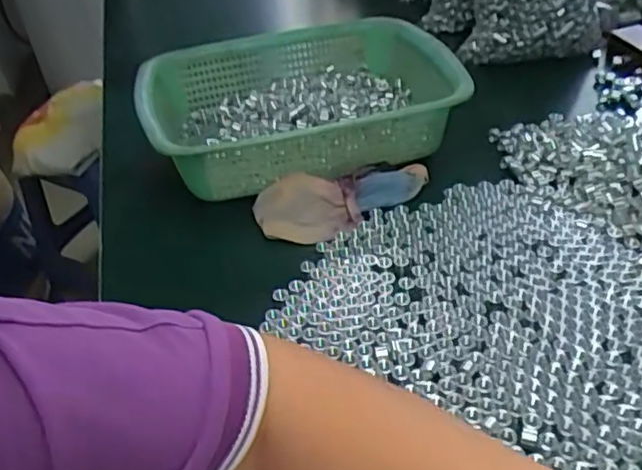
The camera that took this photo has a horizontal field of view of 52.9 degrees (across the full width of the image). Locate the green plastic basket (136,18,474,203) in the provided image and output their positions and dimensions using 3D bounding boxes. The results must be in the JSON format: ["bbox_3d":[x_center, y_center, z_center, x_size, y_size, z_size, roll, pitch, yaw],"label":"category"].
[{"bbox_3d":[-0.019,-0.127,0.641,0.296,0.081,0.222,-11,40,-7],"label":"green plastic basket"}]

